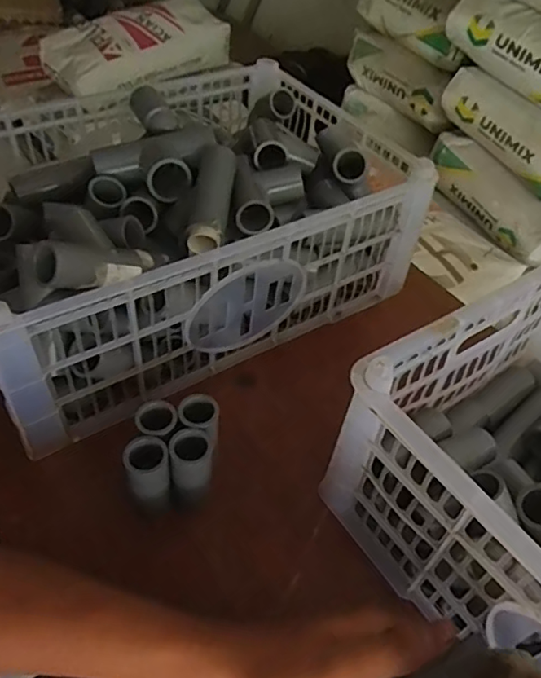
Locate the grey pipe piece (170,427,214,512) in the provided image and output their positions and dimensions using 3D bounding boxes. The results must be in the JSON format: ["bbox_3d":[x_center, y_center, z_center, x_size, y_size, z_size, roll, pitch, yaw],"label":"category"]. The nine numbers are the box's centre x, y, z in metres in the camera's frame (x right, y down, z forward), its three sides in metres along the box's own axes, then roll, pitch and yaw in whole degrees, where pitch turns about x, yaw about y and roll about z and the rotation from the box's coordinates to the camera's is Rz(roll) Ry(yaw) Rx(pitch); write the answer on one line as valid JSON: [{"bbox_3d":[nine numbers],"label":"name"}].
[{"bbox_3d":[-0.056,0.094,0.392,0.028,0.064,0.031,0,47,-7],"label":"grey pipe piece"}]

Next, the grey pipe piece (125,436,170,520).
[{"bbox_3d":[-0.083,0.096,0.379,0.027,0.063,0.028,3,47,-3],"label":"grey pipe piece"}]

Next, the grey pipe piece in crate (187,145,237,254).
[{"bbox_3d":[-0.050,-0.124,0.479,0.030,0.029,0.120,5,47,-1],"label":"grey pipe piece in crate"}]

